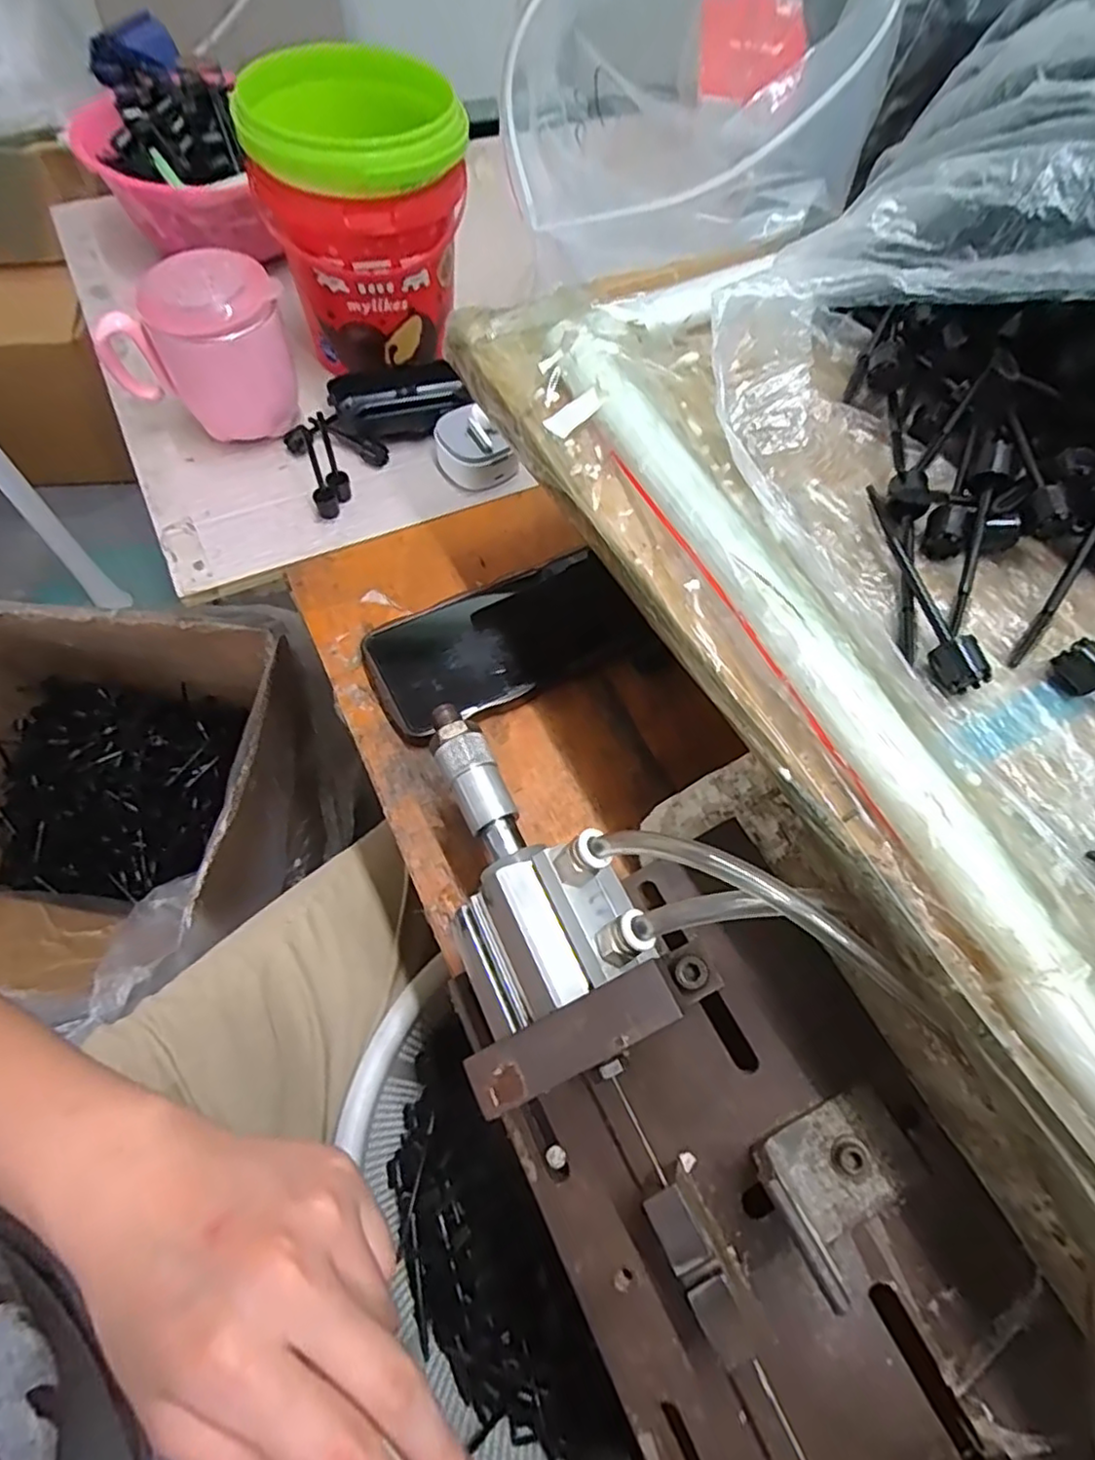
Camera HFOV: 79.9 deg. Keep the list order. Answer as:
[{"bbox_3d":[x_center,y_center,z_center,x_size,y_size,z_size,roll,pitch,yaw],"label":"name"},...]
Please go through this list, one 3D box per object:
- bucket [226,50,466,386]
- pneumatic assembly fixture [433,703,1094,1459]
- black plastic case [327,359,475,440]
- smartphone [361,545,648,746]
[{"bbox_3d":[-0.129,-0.345,0.458,0.121,0.154,0.122,2,62,-3],"label":"bucket"},{"bbox_3d":[0.064,0.142,0.237,0.143,0.109,0.358,-23,66,-15],"label":"pneumatic assembly fixture"},{"bbox_3d":[-0.107,-0.240,0.479,0.096,0.025,0.052,-11,64,-9],"label":"black plastic case"},{"bbox_3d":[-0.025,-0.054,0.391,0.160,0.012,0.079,-27,67,-17],"label":"smartphone"}]

